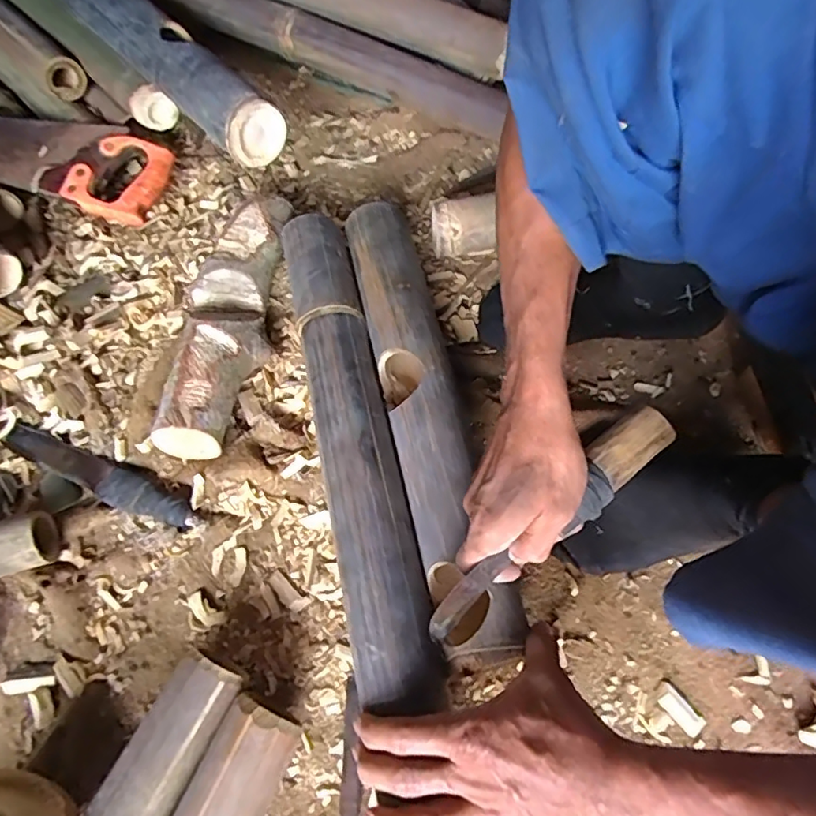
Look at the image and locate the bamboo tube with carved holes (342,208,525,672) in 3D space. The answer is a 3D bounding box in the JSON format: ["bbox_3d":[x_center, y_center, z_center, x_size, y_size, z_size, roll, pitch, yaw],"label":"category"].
[{"bbox_3d":[0.013,-0.006,0.550,0.072,0.063,0.477,-12,63,-3],"label":"bamboo tube with carved holes"}]

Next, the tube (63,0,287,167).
[{"bbox_3d":[-0.405,-0.540,0.765,0.080,0.091,0.692,-40,67,-17],"label":"tube"}]

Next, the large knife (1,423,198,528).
[{"bbox_3d":[-0.324,0.070,0.578,0.247,0.019,0.036,20,65,13],"label":"large knife"}]

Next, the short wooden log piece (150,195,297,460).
[{"bbox_3d":[-0.199,-0.103,0.628,0.094,0.058,0.320,3,63,4],"label":"short wooden log piece"}]

